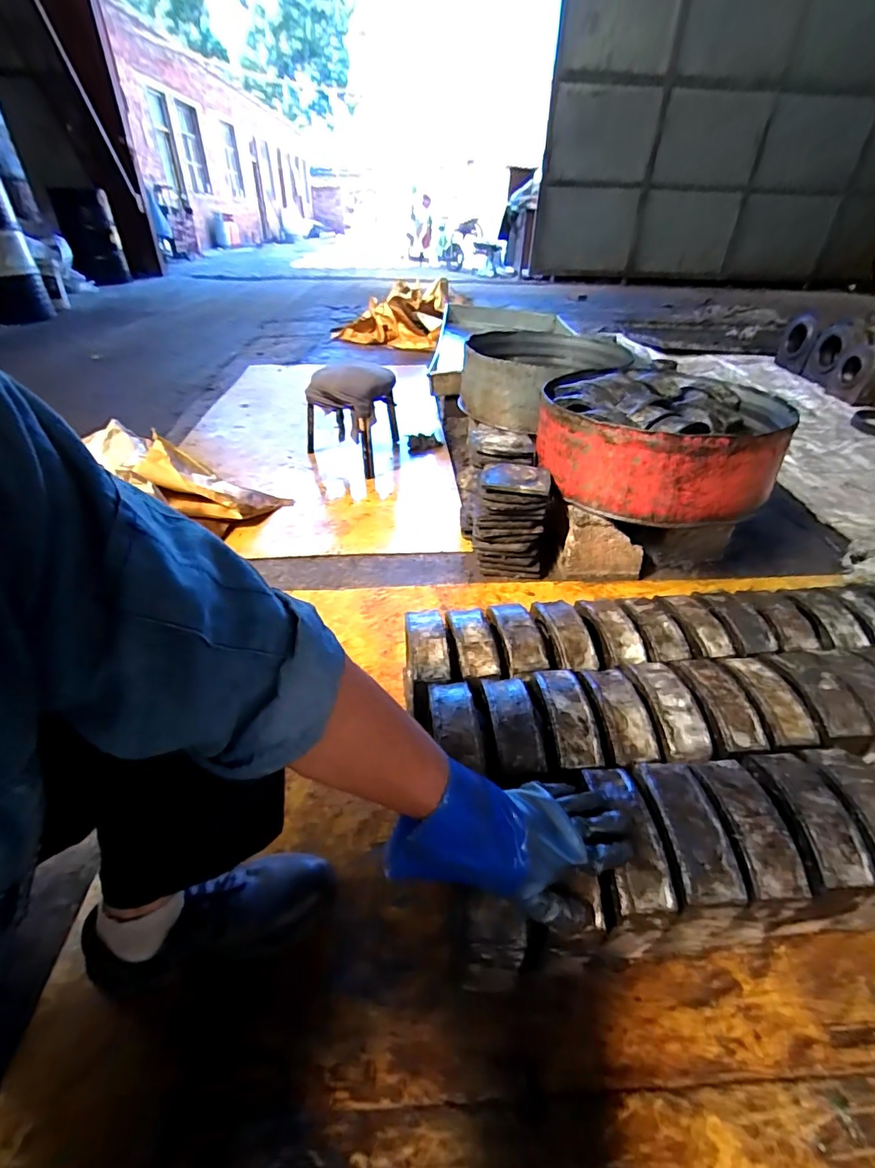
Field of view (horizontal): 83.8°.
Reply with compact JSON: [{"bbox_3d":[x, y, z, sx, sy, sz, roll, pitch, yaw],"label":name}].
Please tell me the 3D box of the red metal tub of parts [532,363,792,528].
[{"bbox_3d":[0.542,-0.355,1.210,0.514,0.200,0.513,0,39,0],"label":"red metal tub of parts"}]

